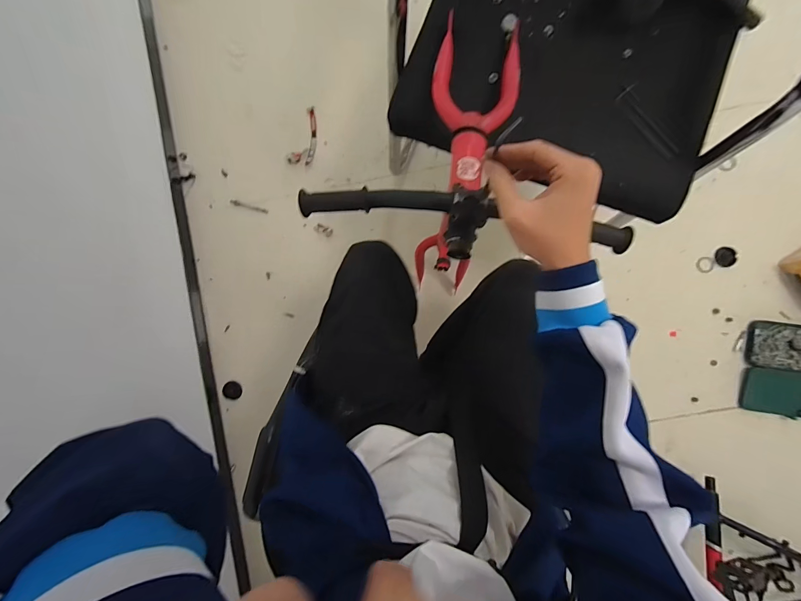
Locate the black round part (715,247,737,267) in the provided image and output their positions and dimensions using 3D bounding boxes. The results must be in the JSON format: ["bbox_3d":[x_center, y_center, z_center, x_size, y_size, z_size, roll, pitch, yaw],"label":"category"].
[{"bbox_3d":[0.882,-0.118,0.982,0.055,0.012,0.054,0,90,2],"label":"black round part"}]

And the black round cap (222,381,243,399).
[{"bbox_3d":[-0.483,0.258,1.042,0.051,0.020,0.045,13,93,4],"label":"black round cap"}]

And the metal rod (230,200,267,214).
[{"bbox_3d":[-0.439,-0.271,1.049,0.118,0.005,0.014,17,90,2],"label":"metal rod"}]

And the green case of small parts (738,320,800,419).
[{"bbox_3d":[1.056,0.188,0.960,0.262,0.025,0.245,4,90,2],"label":"green case of small parts"}]

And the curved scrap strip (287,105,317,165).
[{"bbox_3d":[-0.264,-0.464,1.038,0.063,0.021,0.166,24,91,2],"label":"curved scrap strip"}]

